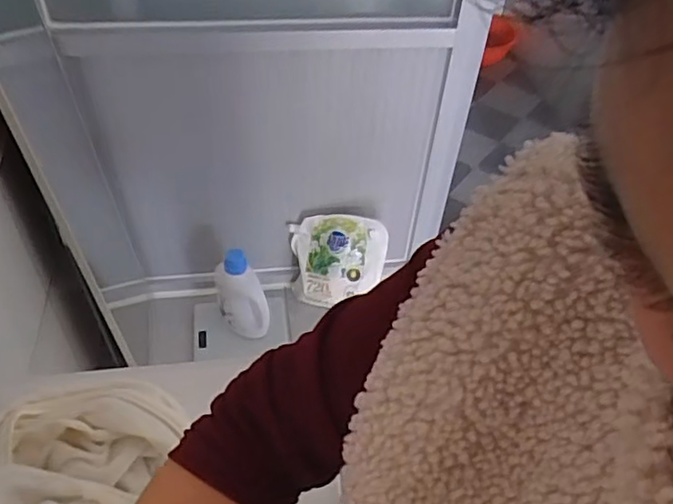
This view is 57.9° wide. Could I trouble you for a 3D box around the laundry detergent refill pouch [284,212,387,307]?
[{"bbox_3d":[0.006,0.026,1.779,0.281,0.287,0.057,3,19,10],"label":"laundry detergent refill pouch"}]

